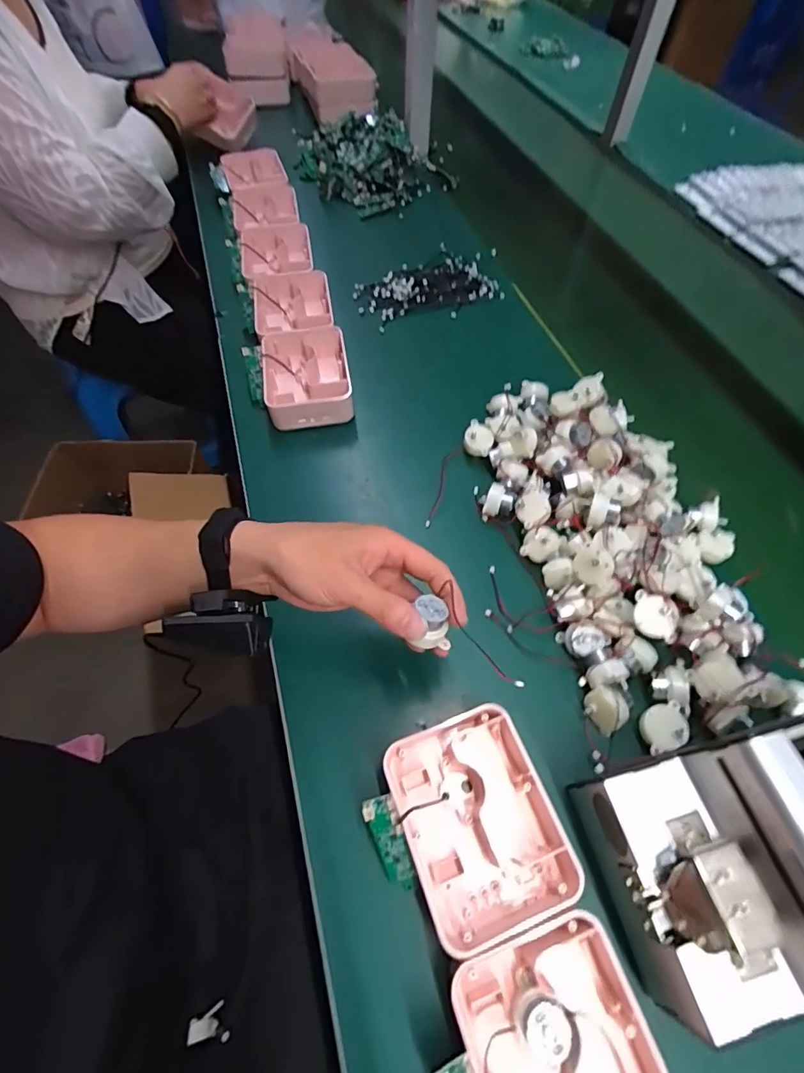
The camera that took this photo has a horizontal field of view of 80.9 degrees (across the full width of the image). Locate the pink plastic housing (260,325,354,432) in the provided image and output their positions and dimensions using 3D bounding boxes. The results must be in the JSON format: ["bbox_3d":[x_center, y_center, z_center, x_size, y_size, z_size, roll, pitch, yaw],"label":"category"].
[{"bbox_3d":[-0.116,-0.191,0.575,0.102,0.044,0.138,-8,60,-6],"label":"pink plastic housing"}]

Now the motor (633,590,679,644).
[{"bbox_3d":[0.208,0.066,0.390,0.032,0.022,0.035,8,80,17],"label":"motor"}]

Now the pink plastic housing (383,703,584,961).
[{"bbox_3d":[0.052,0.202,0.339,0.100,0.049,0.127,-18,61,-12],"label":"pink plastic housing"}]

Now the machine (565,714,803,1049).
[{"bbox_3d":[0.217,0.187,0.279,0.182,0.152,0.124,-11,60,-8],"label":"machine"}]

